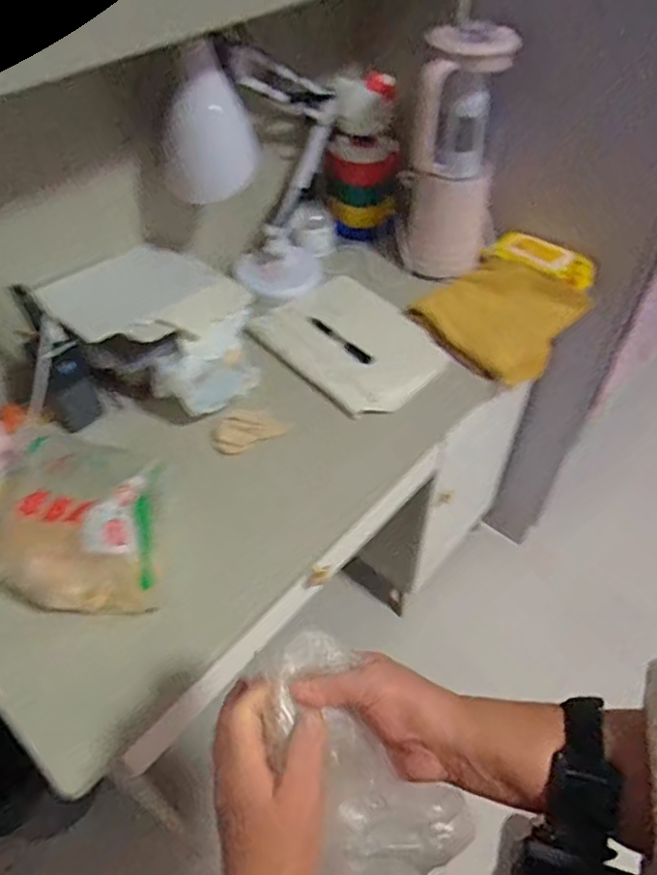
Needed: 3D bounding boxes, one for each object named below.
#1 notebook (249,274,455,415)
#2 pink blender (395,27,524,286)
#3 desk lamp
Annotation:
[{"bbox_3d":[0.043,-0.143,0.911,0.246,0.017,0.223,40,54,23],"label":"notebook"},{"bbox_3d":[0.194,-0.426,0.934,0.140,0.336,0.123,1,48,2],"label":"pink blender"},{"bbox_3d":[-0.100,-0.410,0.919,0.175,0.362,0.306,9,49,8],"label":"desk lamp"}]

